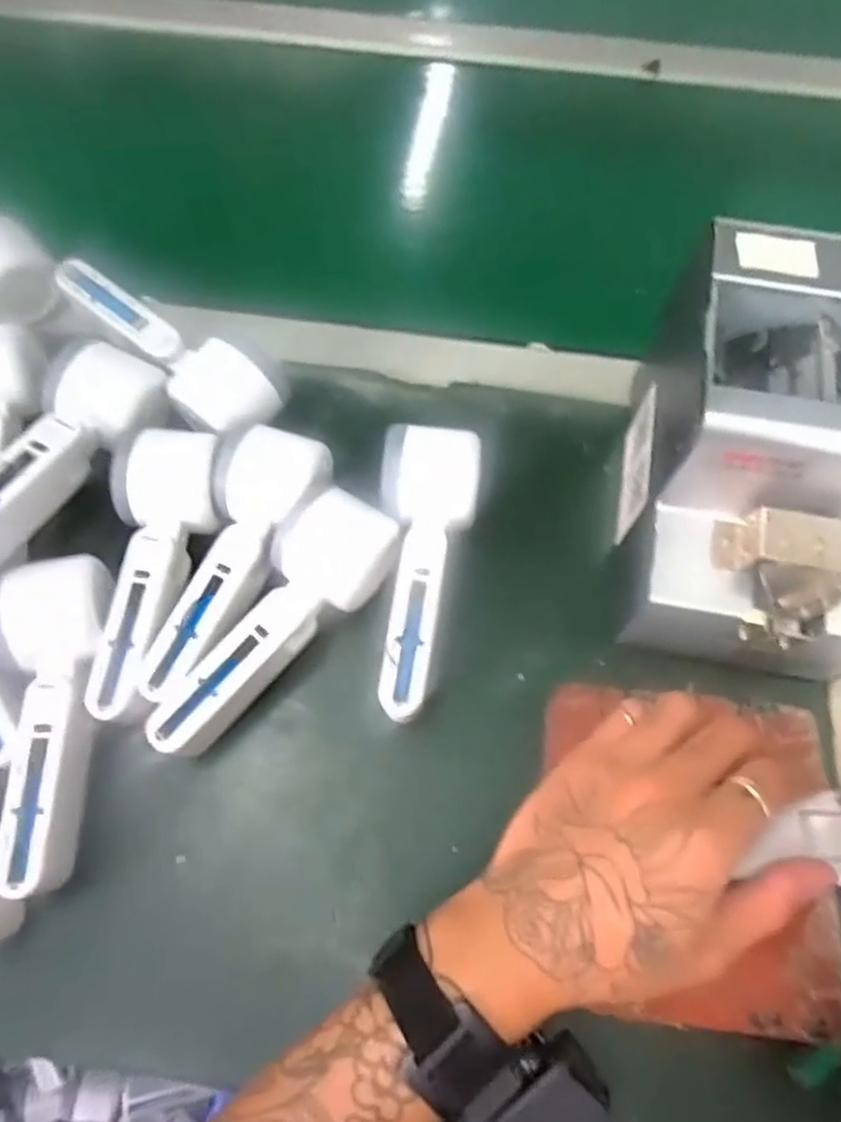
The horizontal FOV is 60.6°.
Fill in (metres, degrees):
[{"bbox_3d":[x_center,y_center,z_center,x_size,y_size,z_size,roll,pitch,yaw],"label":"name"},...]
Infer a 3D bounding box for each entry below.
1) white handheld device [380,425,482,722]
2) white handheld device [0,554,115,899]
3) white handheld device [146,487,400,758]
[{"bbox_3d":[0.003,0.006,0.399,0.052,0.051,0.157,2,67,0],"label":"white handheld device"},{"bbox_3d":[-0.195,0.079,0.367,0.057,0.049,0.166,2,67,0],"label":"white handheld device"},{"bbox_3d":[-0.083,0.032,0.389,0.058,0.049,0.162,43,73,15],"label":"white handheld device"}]

